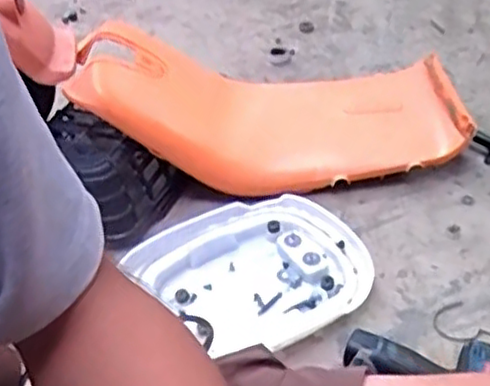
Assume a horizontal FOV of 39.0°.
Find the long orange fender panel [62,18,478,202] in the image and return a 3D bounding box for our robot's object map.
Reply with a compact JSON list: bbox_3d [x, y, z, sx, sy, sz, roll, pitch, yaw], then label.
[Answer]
[{"bbox_3d":[0.052,-0.156,1.126,0.596,0.193,0.289,4,43,11],"label":"long orange fender panel"}]

